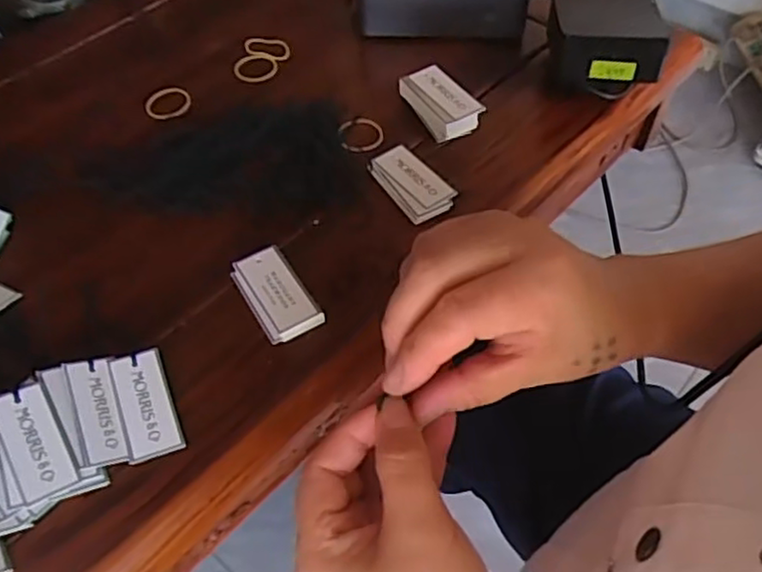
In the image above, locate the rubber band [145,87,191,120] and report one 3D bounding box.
[{"bbox_3d":[-0.154,-0.133,0.489,0.032,0.004,0.034,-15,55,-9],"label":"rubber band"}]

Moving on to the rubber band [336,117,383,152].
[{"bbox_3d":[-0.014,-0.104,0.465,0.030,0.004,0.033,-1,54,1],"label":"rubber band"}]

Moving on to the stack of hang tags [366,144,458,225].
[{"bbox_3d":[0.019,-0.067,0.431,0.032,0.011,0.063,-29,58,-18],"label":"stack of hang tags"}]

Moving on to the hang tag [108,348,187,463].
[{"bbox_3d":[-0.118,0.059,0.341,0.026,0.009,0.056,-19,56,-12],"label":"hang tag"}]

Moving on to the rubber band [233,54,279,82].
[{"bbox_3d":[-0.094,-0.164,0.512,0.032,0.005,0.030,-1,54,1],"label":"rubber band"}]

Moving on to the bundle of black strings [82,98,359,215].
[{"bbox_3d":[-0.105,-0.087,0.445,0.167,0.009,0.102,-7,54,-4],"label":"bundle of black strings"}]

